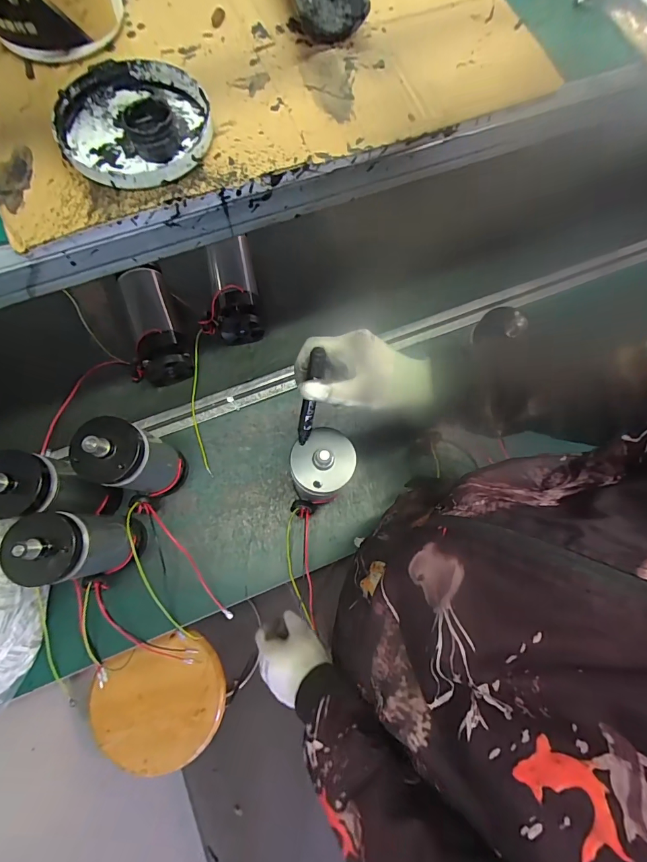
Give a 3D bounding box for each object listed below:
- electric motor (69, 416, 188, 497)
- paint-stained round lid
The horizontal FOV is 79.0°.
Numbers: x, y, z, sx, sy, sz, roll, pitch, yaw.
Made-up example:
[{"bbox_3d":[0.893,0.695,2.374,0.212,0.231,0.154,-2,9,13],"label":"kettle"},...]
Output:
[{"bbox_3d":[-0.260,0.045,0.558,0.074,0.236,0.083,18,77,3],"label":"electric motor"},{"bbox_3d":[-0.158,-0.261,0.324,0.121,0.034,0.138,-9,77,-4],"label":"paint-stained round lid"}]

